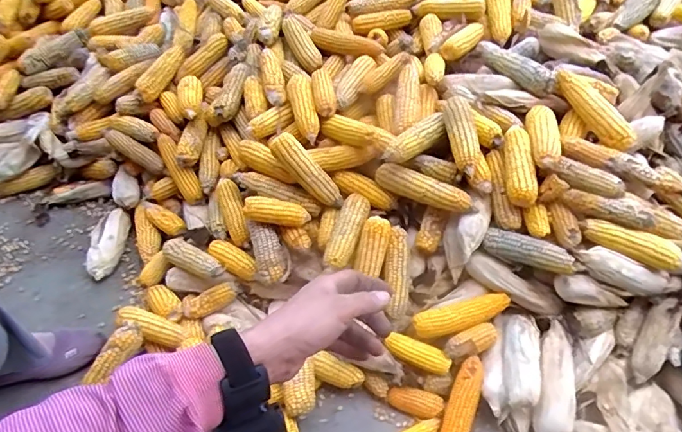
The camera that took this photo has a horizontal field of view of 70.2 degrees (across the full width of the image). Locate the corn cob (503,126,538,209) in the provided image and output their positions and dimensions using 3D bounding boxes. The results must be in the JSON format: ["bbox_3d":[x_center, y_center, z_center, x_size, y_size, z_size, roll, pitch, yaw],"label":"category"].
[{"bbox_3d":[0.316,-0.091,0.868,0.049,0.039,0.156,3,64,2],"label":"corn cob"}]

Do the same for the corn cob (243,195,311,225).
[{"bbox_3d":[-0.123,-0.010,0.922,0.124,0.034,0.040,9,48,6],"label":"corn cob"}]

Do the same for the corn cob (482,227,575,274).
[{"bbox_3d":[0.325,0.059,0.842,0.147,0.036,0.036,20,48,34],"label":"corn cob"}]

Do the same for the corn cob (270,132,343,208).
[{"bbox_3d":[-0.064,-0.084,0.919,0.169,0.058,0.054,46,58,7],"label":"corn cob"}]

